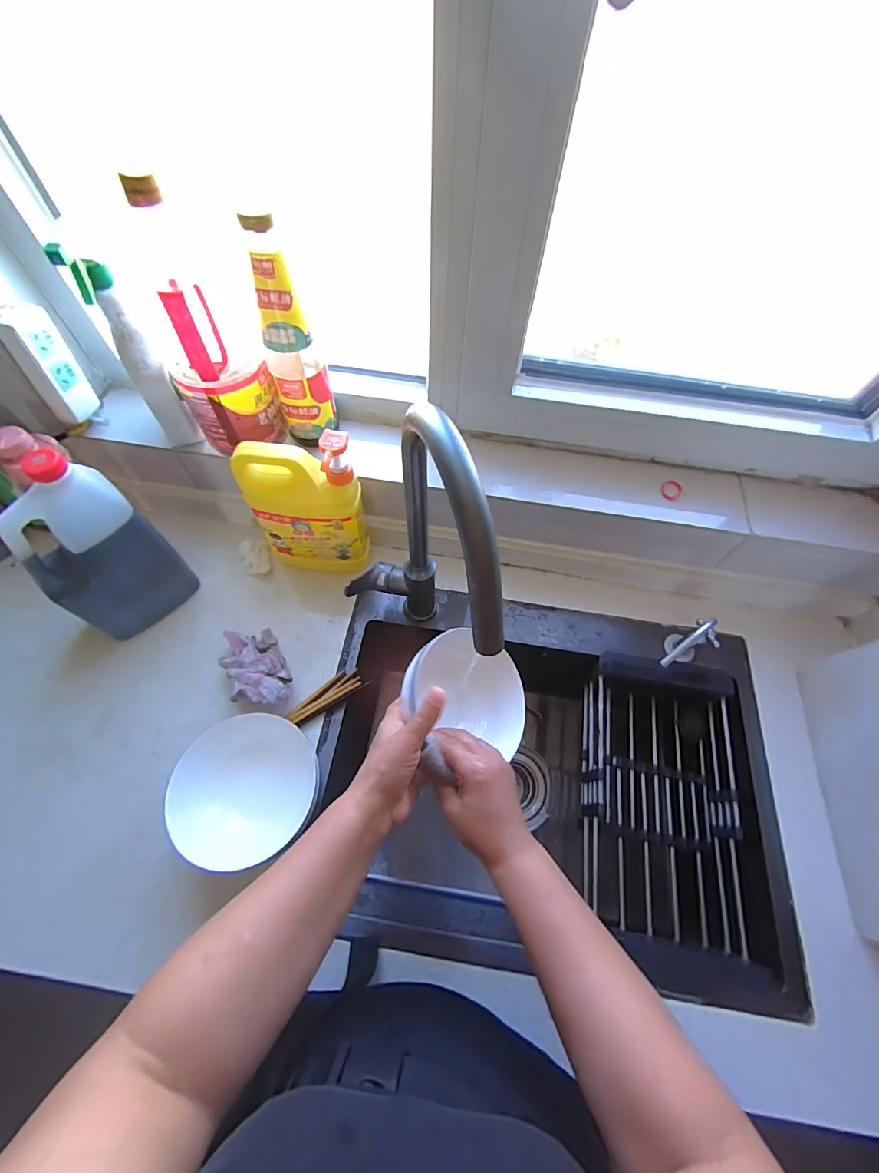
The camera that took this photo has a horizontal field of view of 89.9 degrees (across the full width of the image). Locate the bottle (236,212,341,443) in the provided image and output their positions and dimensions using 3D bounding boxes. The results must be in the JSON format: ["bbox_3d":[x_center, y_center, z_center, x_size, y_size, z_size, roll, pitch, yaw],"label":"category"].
[{"bbox_3d":[-0.174,-0.281,0.521,0.067,0.217,0.078,-15,65,-10],"label":"bottle"}]

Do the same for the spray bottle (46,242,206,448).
[{"bbox_3d":[-0.347,-0.264,0.509,0.046,0.221,0.060,-28,67,-15],"label":"spray bottle"}]

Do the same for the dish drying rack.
[{"bbox_3d":[0.299,0.286,0.592,0.199,0.091,0.354,11,63,3],"label":"dish drying rack"}]

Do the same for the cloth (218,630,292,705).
[{"bbox_3d":[-0.239,0.109,0.580,0.071,0.058,0.120,-26,67,-15],"label":"cloth"}]

